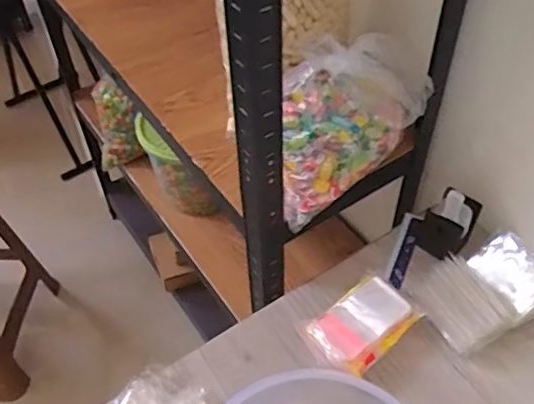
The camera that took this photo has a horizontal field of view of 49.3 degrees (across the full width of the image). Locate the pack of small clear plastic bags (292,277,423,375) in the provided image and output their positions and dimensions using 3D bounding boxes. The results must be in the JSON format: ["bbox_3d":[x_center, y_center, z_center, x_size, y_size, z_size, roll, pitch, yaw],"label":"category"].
[{"bbox_3d":[0.112,0.153,0.726,0.141,0.048,0.089,-33,56,-24],"label":"pack of small clear plastic bags"}]

